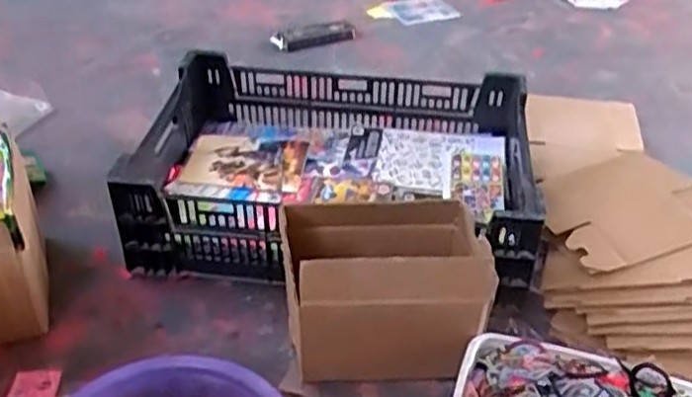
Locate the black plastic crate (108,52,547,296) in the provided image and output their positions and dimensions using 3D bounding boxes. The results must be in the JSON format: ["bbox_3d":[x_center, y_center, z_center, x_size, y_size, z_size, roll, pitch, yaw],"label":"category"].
[{"bbox_3d":[-0.008,-0.042,1.157,0.620,0.184,0.428,9,39,8],"label":"black plastic crate"}]

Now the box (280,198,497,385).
[{"bbox_3d":[0.047,0.122,0.902,0.234,0.210,0.136,-3,39,-7],"label":"box"}]

